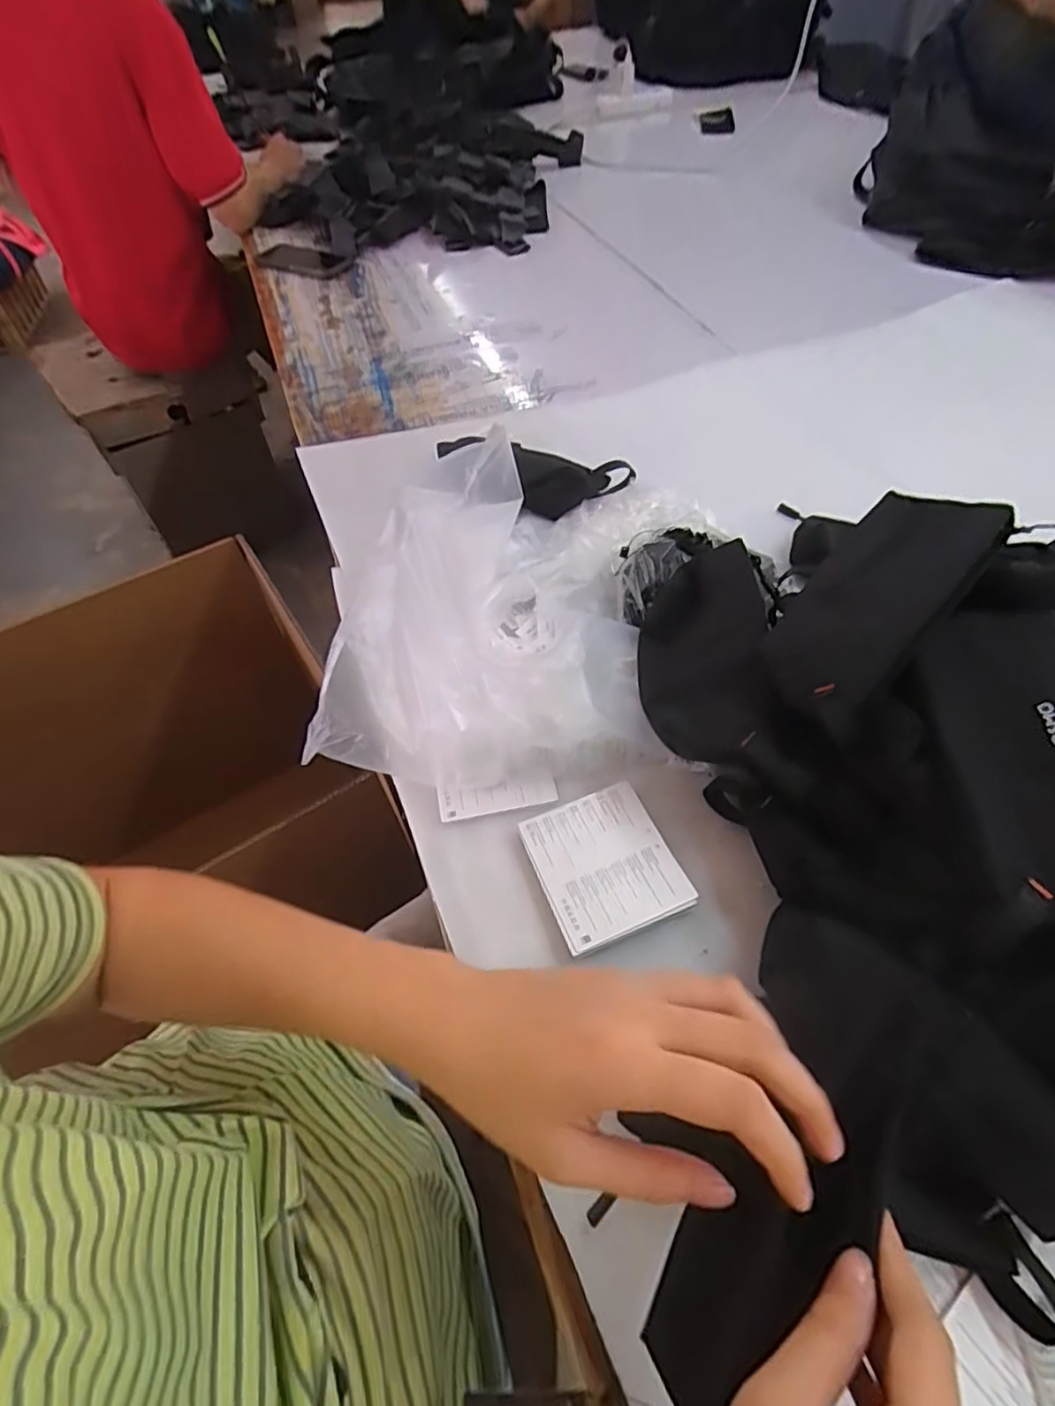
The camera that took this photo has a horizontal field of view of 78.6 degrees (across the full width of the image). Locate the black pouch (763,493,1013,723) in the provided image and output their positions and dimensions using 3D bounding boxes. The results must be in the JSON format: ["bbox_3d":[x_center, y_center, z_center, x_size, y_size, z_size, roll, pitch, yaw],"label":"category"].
[{"bbox_3d":[0.224,-0.066,0.414,0.079,0.024,0.182,38,77,25],"label":"black pouch"}]

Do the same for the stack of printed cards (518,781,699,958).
[{"bbox_3d":[0.053,0.112,0.446,0.090,0.012,0.099,-19,56,-12],"label":"stack of printed cards"}]

